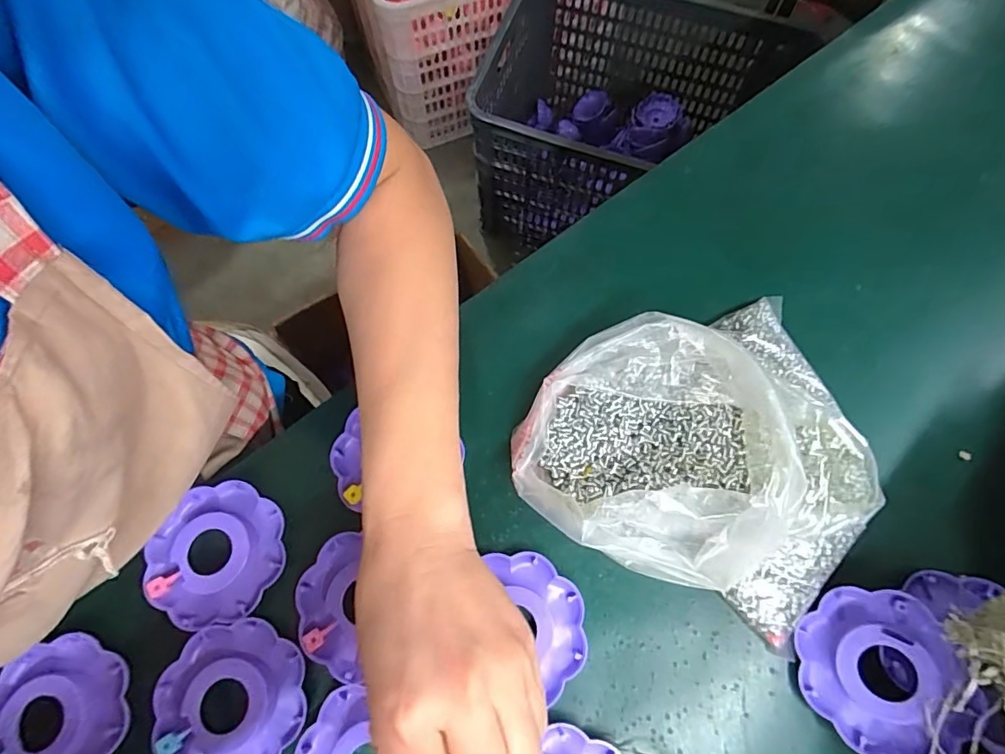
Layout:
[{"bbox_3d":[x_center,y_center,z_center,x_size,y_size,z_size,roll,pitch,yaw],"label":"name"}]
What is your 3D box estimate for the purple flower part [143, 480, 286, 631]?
[{"bbox_3d":[-0.182,0.111,0.318,0.081,0.012,0.083,0,70,0],"label":"purple flower part"}]

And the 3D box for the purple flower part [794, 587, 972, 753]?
[{"bbox_3d":[0.212,0.167,0.286,0.076,0.016,0.083,-7,66,25],"label":"purple flower part"}]

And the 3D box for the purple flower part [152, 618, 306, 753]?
[{"bbox_3d":[-0.158,0.188,0.291,0.082,0.011,0.083,0,70,0],"label":"purple flower part"}]

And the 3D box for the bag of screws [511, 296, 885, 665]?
[{"bbox_3d":[0.135,0.025,0.323,0.216,0.069,0.215,25,72,9],"label":"bag of screws"}]

